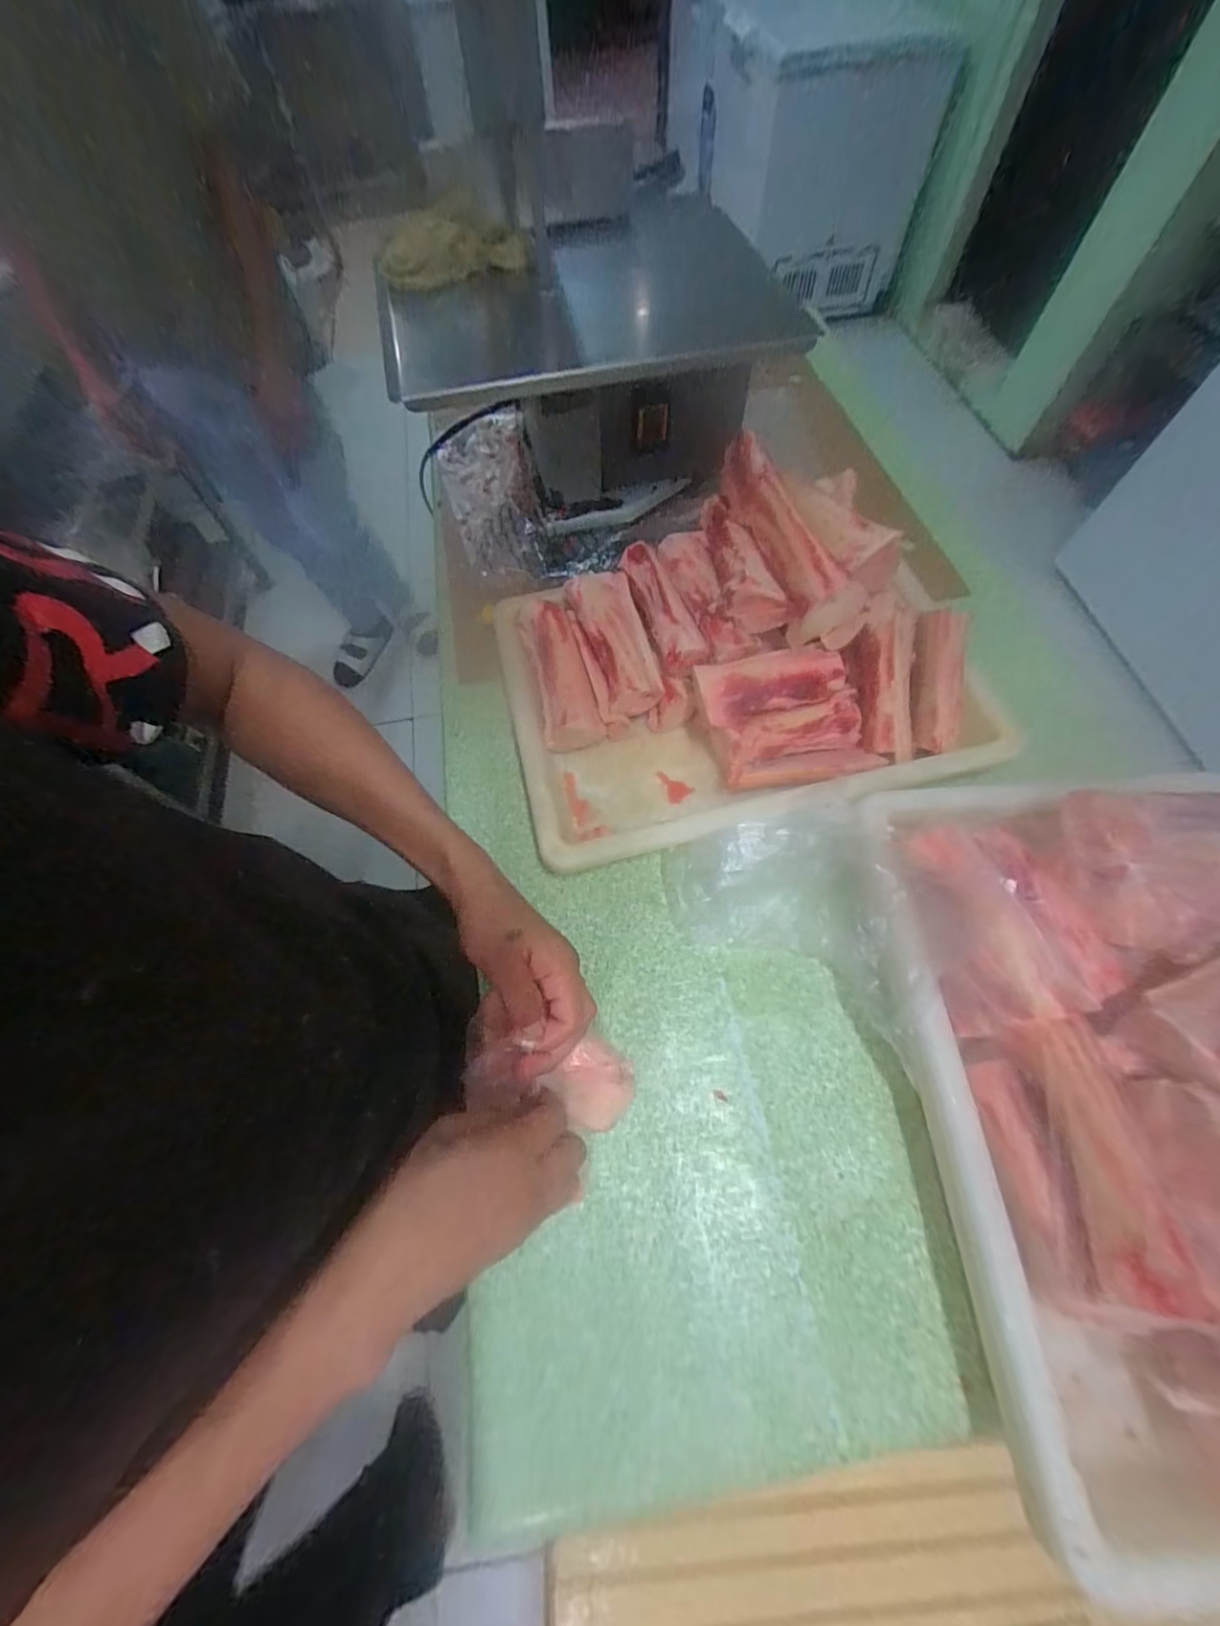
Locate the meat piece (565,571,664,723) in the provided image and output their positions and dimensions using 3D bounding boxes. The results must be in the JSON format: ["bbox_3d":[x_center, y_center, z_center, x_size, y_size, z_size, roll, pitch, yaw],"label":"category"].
[{"bbox_3d":[0.003,-0.235,0.734,0.088,0.061,0.214,-16,65,-5],"label":"meat piece"}]

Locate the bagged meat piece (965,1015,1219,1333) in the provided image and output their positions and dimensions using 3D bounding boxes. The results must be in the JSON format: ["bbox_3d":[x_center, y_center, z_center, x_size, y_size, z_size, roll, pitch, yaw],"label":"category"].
[{"bbox_3d":[0.375,0.279,0.429,0.082,0.103,0.213,2,65,3],"label":"bagged meat piece"}]

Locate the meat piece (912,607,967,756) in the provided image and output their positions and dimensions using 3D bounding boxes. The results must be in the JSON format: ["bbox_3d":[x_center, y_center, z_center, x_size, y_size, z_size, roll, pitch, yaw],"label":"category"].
[{"bbox_3d":[0.411,-0.165,0.669,0.050,0.034,0.170,2,91,3],"label":"meat piece"}]

